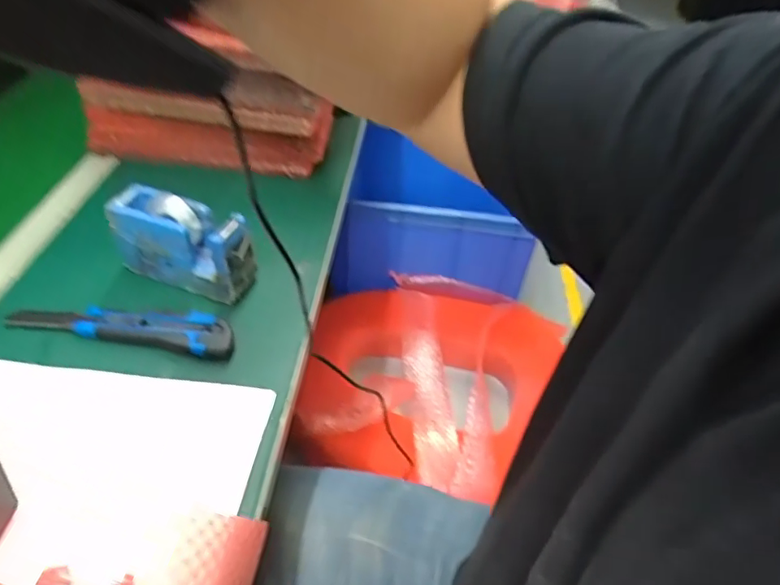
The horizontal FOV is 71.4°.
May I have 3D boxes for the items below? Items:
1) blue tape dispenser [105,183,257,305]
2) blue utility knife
[{"bbox_3d":[-0.201,-0.052,0.529,0.141,0.074,0.048,19,46,15],"label":"blue tape dispenser"},{"bbox_3d":[-0.244,0.028,0.494,0.210,0.019,0.034,9,44,5],"label":"blue utility knife"}]

